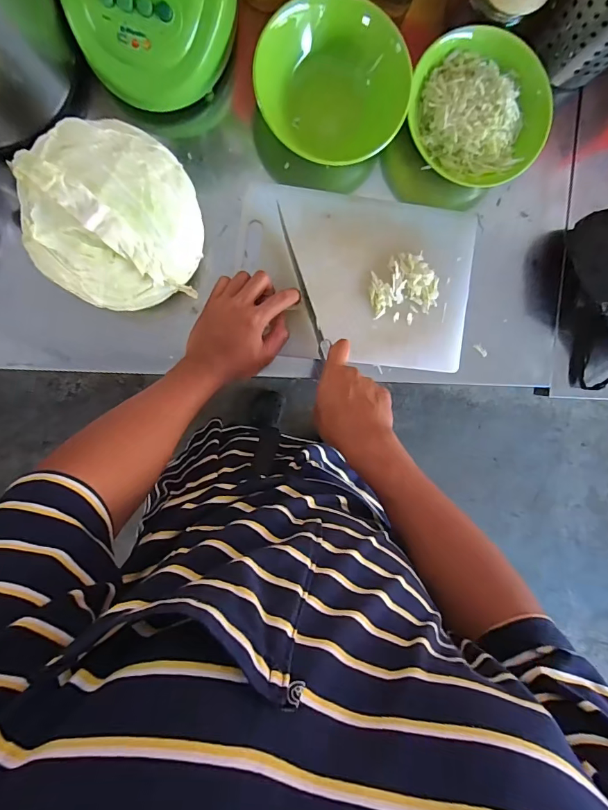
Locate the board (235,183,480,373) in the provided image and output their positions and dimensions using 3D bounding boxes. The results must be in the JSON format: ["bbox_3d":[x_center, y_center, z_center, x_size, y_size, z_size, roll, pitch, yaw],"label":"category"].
[{"bbox_3d":[0.070,-0.161,0.530,0.300,0.011,0.208,6,95,-8],"label":"board"}]

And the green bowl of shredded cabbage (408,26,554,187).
[{"bbox_3d":[0.207,-0.355,0.502,0.170,0.061,0.148,22,93,-9],"label":"green bowl of shredded cabbage"}]

